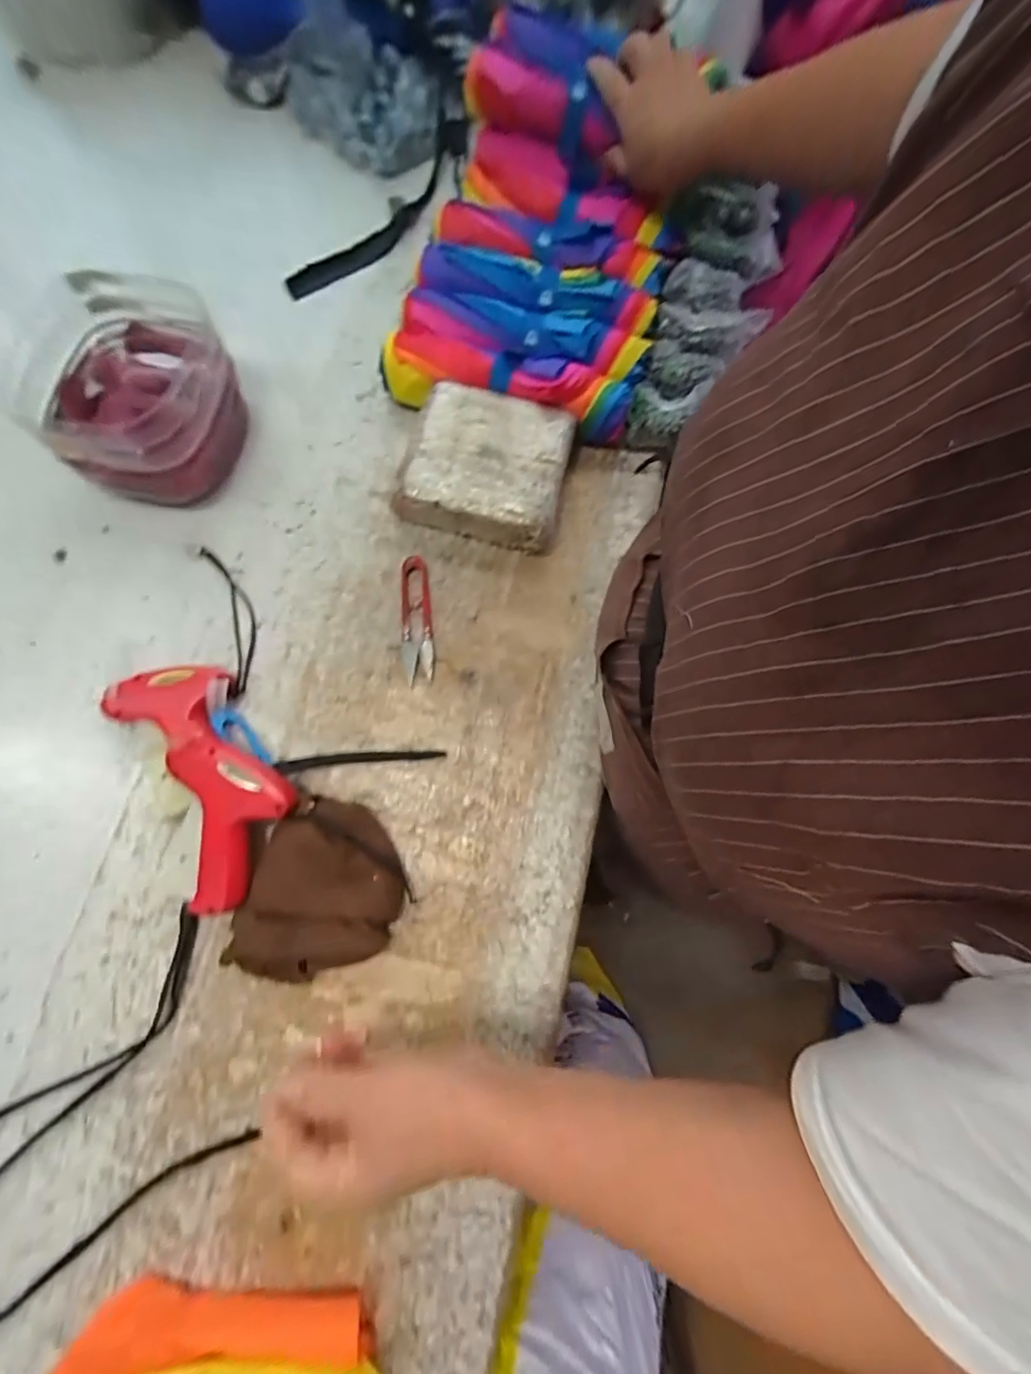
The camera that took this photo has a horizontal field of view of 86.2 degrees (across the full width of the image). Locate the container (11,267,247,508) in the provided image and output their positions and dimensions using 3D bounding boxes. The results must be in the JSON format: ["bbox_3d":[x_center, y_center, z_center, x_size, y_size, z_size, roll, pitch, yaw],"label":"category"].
[{"bbox_3d":[-0.325,-0.254,0.478,0.147,0.094,0.164,7,77,1],"label":"container"}]

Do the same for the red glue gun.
[{"bbox_3d":[-0.242,0.064,0.427,0.108,0.054,0.203,-31,79,-7],"label":"red glue gun"}]

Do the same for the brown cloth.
[{"bbox_3d":[-0.157,0.153,0.411,0.138,0.042,0.123,-21,78,-5],"label":"brown cloth"}]

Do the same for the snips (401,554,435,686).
[{"bbox_3d":[-0.088,-0.061,0.481,0.027,0.009,0.111,-7,77,-2],"label":"snips"}]

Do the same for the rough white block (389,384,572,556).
[{"bbox_3d":[-0.025,-0.195,0.493,0.139,0.047,0.121,16,77,3],"label":"rough white block"}]

